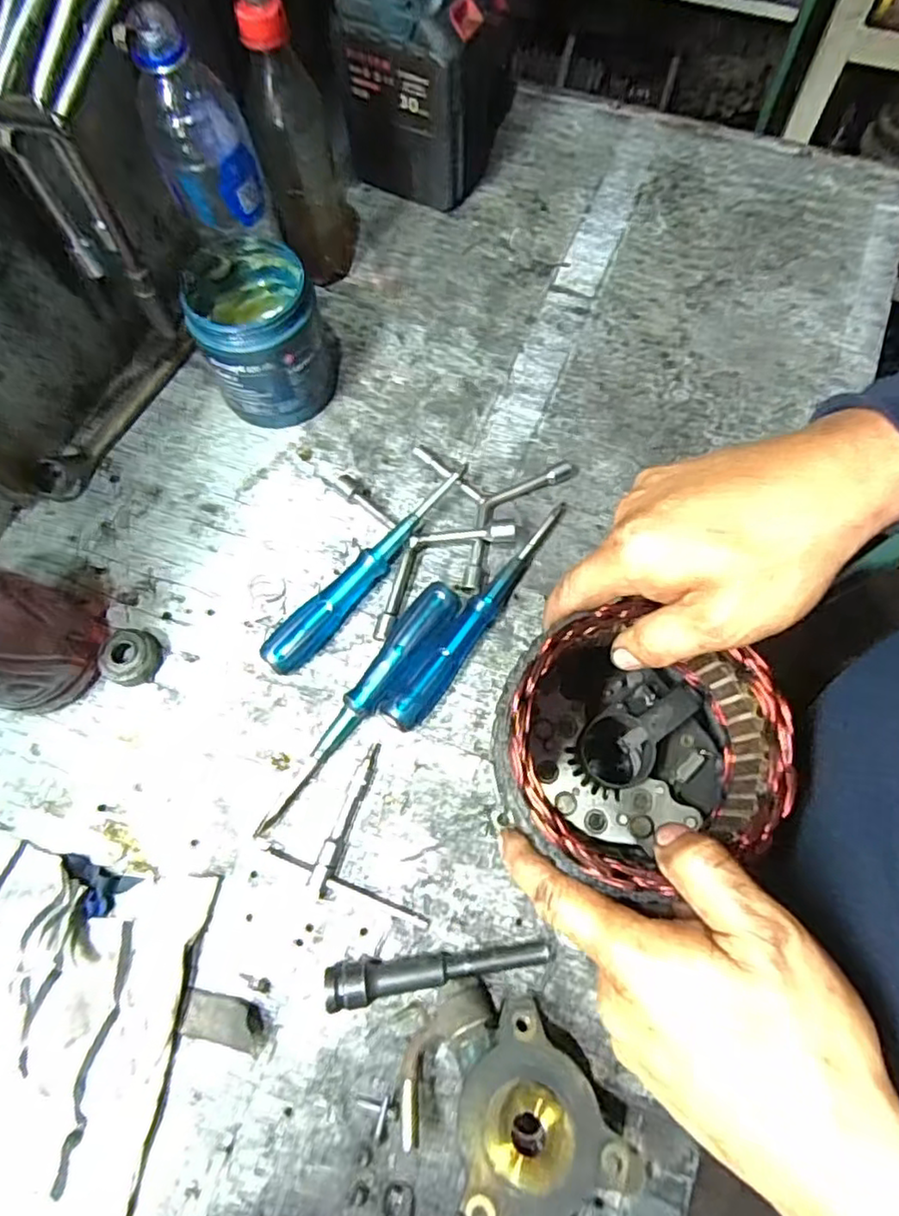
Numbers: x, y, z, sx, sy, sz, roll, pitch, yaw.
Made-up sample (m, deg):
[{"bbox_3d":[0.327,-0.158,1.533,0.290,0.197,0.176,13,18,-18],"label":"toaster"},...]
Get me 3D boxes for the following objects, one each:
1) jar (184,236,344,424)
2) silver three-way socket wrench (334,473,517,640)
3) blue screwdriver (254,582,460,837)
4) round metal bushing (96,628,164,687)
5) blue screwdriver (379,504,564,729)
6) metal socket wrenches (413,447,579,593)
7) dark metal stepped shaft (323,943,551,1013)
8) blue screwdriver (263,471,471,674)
[{"bbox_3d":[-0.136,-0.205,0.484,0.090,0.101,0.092,0,69,1],"label":"jar"},{"bbox_3d":[-0.038,-0.060,0.465,0.121,0.022,0.125,-37,73,-12],"label":"silver three-way socket wrench"},{"bbox_3d":[-0.056,0.065,0.418,0.027,0.024,0.193,33,73,12],"label":"blue screwdriver"},{"bbox_3d":[-0.218,0.033,0.437,0.035,0.018,0.038,0,69,1],"label":"round metal bushing"},{"bbox_3d":[0.024,0.001,0.442,0.022,0.024,0.201,33,73,13],"label":"blue screwdriver"},{"bbox_3d":[0.031,-0.062,0.468,0.121,0.015,0.113,5,69,3],"label":"metal socket wrenches"},{"bbox_3d":[-0.006,0.207,0.367,0.126,0.020,0.021,-9,69,-2],"label":"dark metal stepped shaft"},{"bbox_3d":[-0.056,-0.028,0.452,0.027,0.028,0.190,39,75,14],"label":"blue screwdriver"}]

